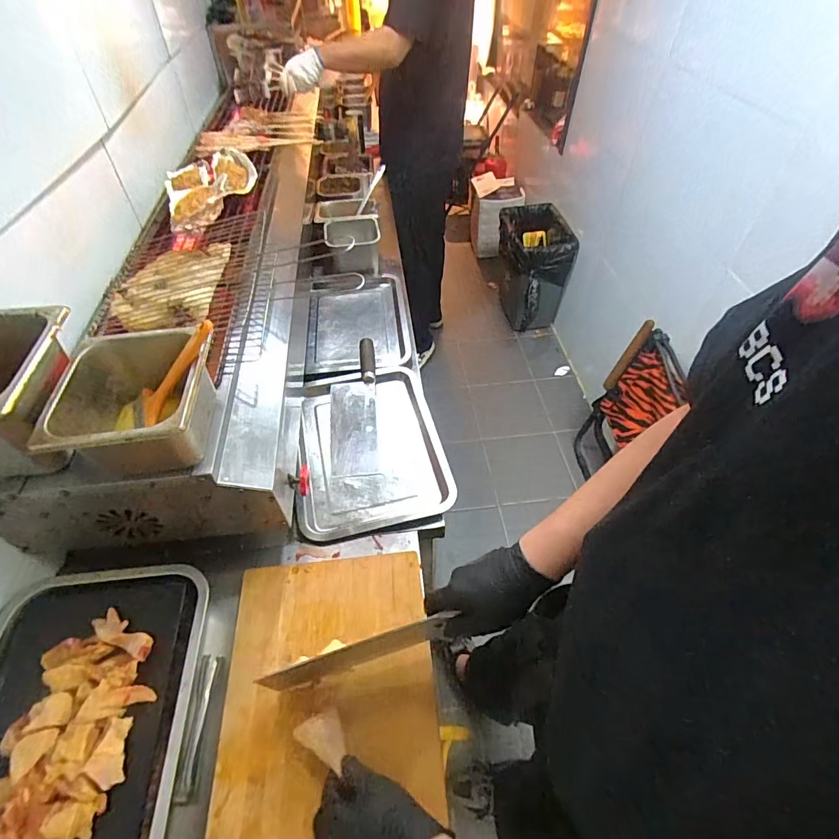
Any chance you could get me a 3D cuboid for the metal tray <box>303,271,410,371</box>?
[{"bbox_3d":[-0.145,-0.228,1.059,0.223,0.031,0.319,-4,49,-5],"label":"metal tray"}]

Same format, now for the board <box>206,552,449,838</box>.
[{"bbox_3d":[-0.109,0.335,0.560,0.251,0.032,0.343,-3,49,-3],"label":"board"}]

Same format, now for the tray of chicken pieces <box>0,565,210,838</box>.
[{"bbox_3d":[-0.397,0.352,0.517,0.258,0.046,0.352,-4,49,-4],"label":"tray of chicken pieces"}]

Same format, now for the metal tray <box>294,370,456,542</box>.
[{"bbox_3d":[-0.091,0.040,0.837,0.253,0.031,0.340,-8,50,-7],"label":"metal tray"}]

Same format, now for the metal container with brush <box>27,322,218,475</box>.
[{"bbox_3d":[-0.320,-0.020,0.527,0.166,0.110,0.169,-3,49,-4],"label":"metal container with brush"}]

